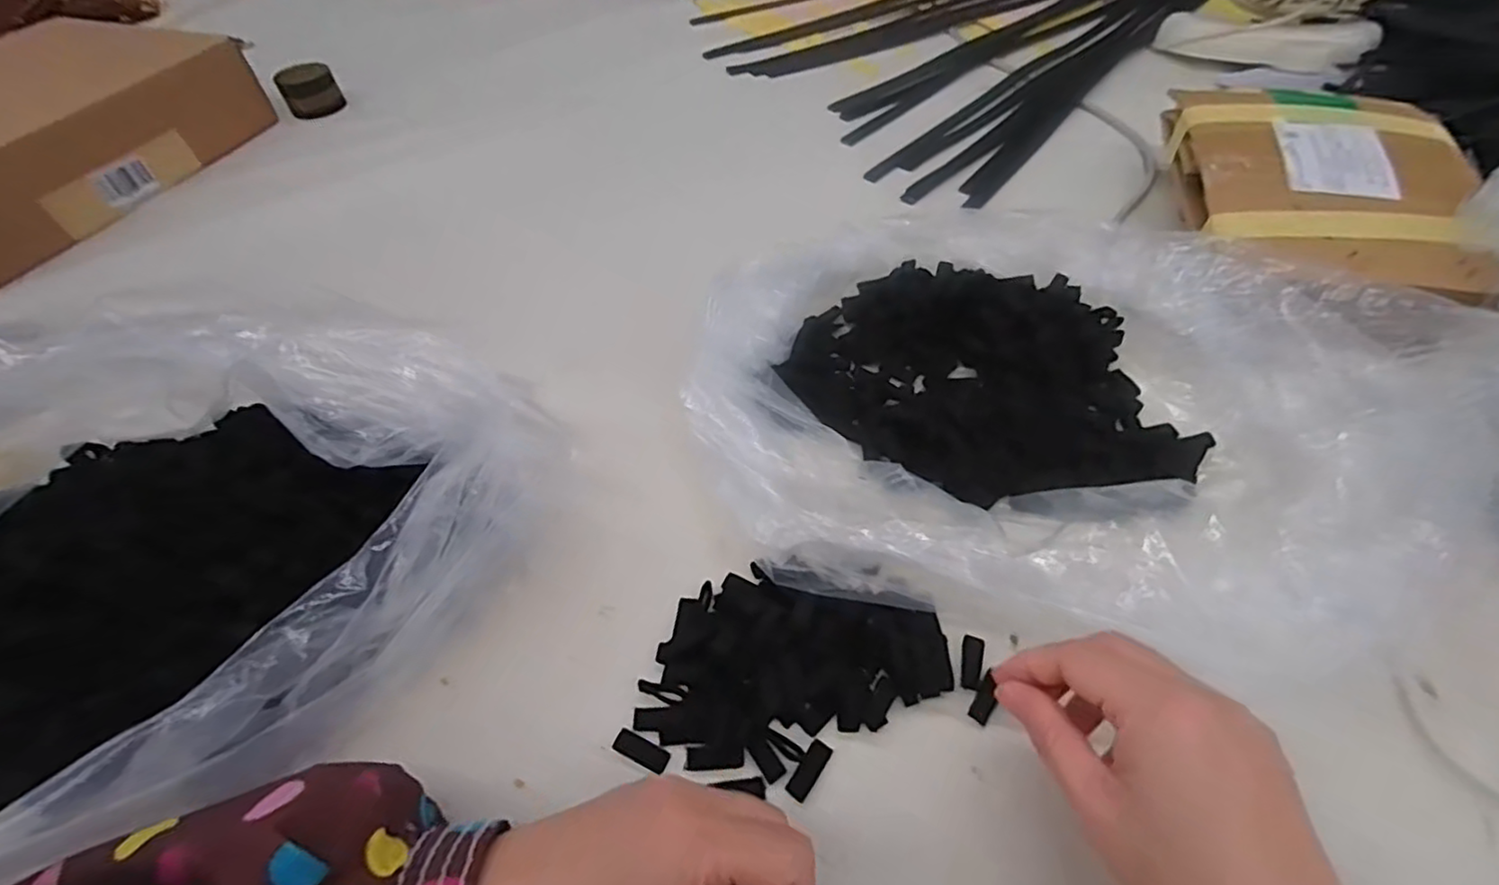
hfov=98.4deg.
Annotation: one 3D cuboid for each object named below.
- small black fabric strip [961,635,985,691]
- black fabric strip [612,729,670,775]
[{"bbox_3d":[0.109,0.107,0.316,0.010,0.004,0.027,15,53,13],"label":"small black fabric strip"},{"bbox_3d":[-0.049,0.142,0.297,0.026,0.005,0.010,18,54,15],"label":"black fabric strip"}]

